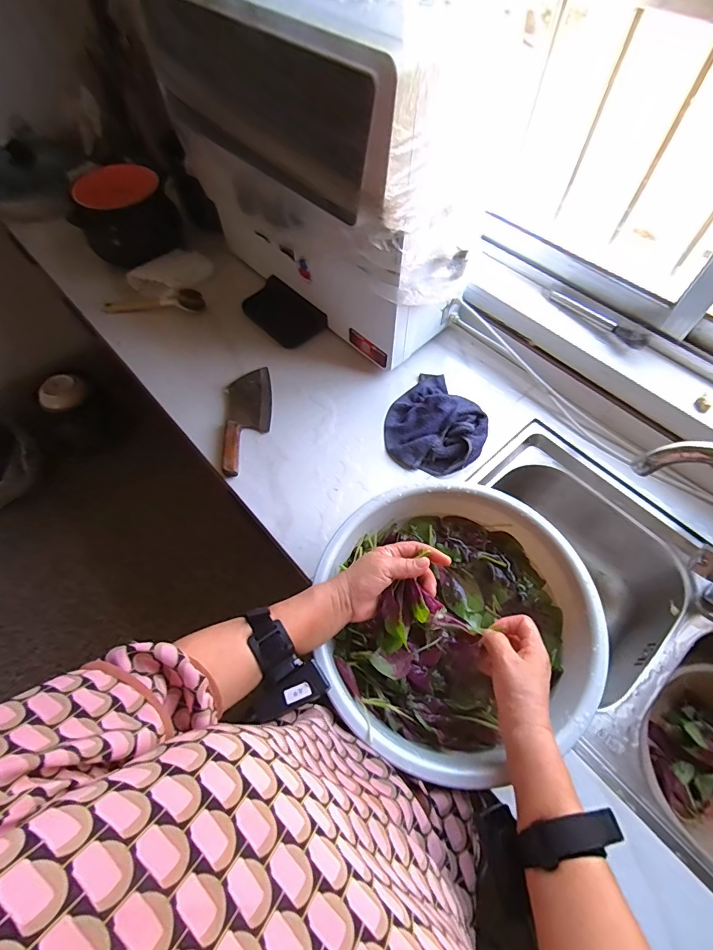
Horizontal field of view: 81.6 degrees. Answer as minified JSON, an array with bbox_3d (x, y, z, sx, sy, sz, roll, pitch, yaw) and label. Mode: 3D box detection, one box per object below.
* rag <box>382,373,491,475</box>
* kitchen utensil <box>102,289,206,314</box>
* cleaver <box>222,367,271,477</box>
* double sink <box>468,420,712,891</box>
[{"bbox_3d":[0.129,-0.092,0.724,0.164,0.048,0.191,-27,64,-14],"label":"rag"},{"bbox_3d":[-0.436,-0.364,0.877,0.216,0.033,0.047,-6,61,-3],"label":"kitchen utensil"},{"bbox_3d":[-0.196,-0.108,0.743,0.077,0.026,0.235,-6,61,-3],"label":"cleaver"},{"bbox_3d":[0.431,0.275,0.642,0.385,0.178,0.699,-39,67,-19],"label":"double sink"}]

